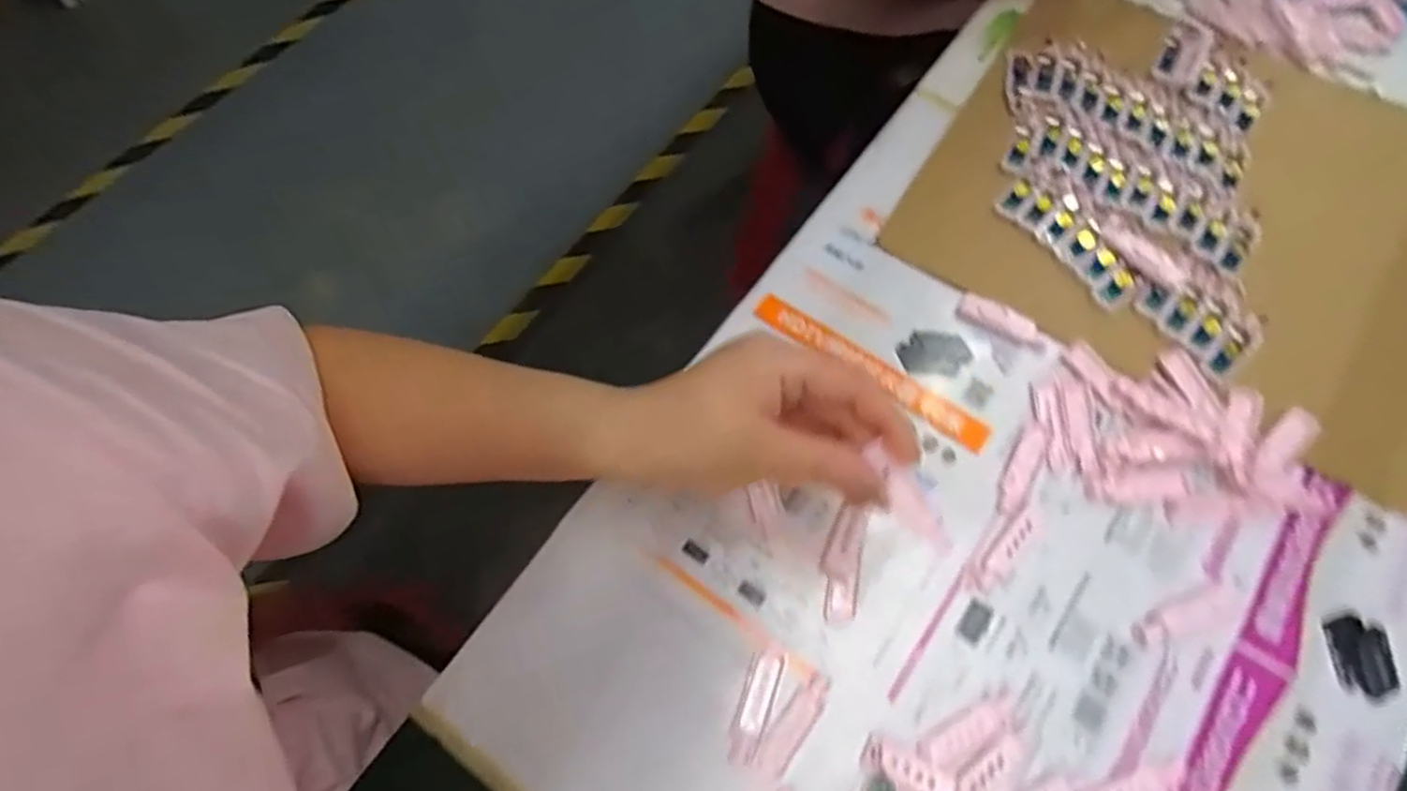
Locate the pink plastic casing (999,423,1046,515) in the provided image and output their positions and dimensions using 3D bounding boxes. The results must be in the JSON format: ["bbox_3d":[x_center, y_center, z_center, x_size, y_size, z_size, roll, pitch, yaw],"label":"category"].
[{"bbox_3d":[0.177,0.040,0.399,0.015,0.006,0.055,29,70,11],"label":"pink plastic casing"}]

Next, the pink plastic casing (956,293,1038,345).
[{"bbox_3d":[0.177,-0.047,0.433,0.046,0.007,0.017,29,70,11],"label":"pink plastic casing"}]

